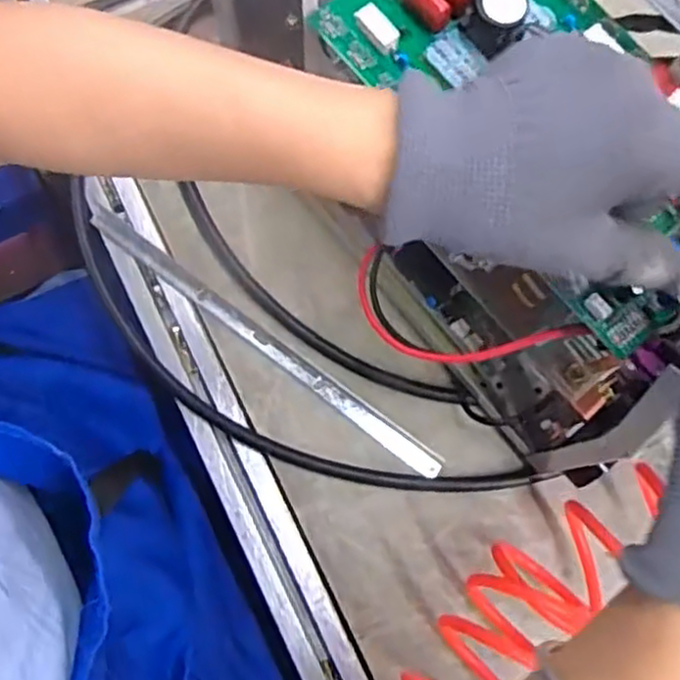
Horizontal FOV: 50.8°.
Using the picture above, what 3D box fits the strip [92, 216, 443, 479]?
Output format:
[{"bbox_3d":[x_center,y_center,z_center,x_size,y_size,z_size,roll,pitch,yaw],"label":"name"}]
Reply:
[{"bbox_3d":[-0.055,0.001,0.522,0.307,0.006,0.017,37,79,6],"label":"strip"}]

